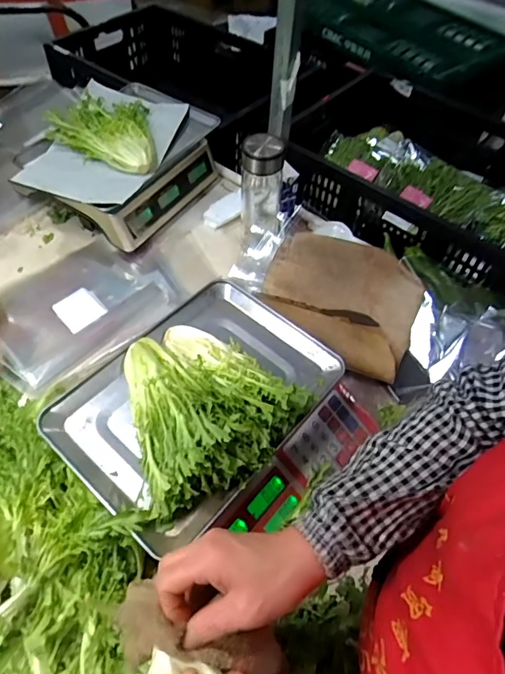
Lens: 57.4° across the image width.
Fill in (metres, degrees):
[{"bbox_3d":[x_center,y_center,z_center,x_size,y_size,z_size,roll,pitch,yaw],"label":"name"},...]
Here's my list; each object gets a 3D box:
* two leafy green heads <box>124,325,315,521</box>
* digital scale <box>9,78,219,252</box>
[{"bbox_3d":[-0.040,0.066,0.536,0.193,0.065,0.210,-13,56,-12],"label":"two leafy green heads"},{"bbox_3d":[-0.254,-0.317,0.891,0.246,0.142,0.352,28,58,16],"label":"digital scale"}]

